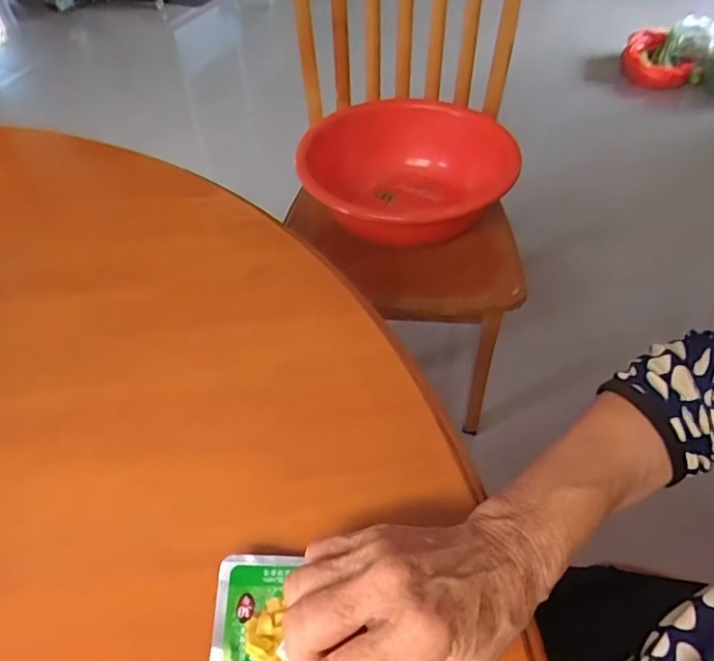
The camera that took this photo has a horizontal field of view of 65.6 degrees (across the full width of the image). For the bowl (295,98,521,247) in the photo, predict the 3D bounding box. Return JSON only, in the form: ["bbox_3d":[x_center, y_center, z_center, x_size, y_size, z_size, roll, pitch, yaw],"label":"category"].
[{"bbox_3d":[0.086,-0.258,0.955,0.355,0.130,0.300,-8,50,-5],"label":"bowl"}]

